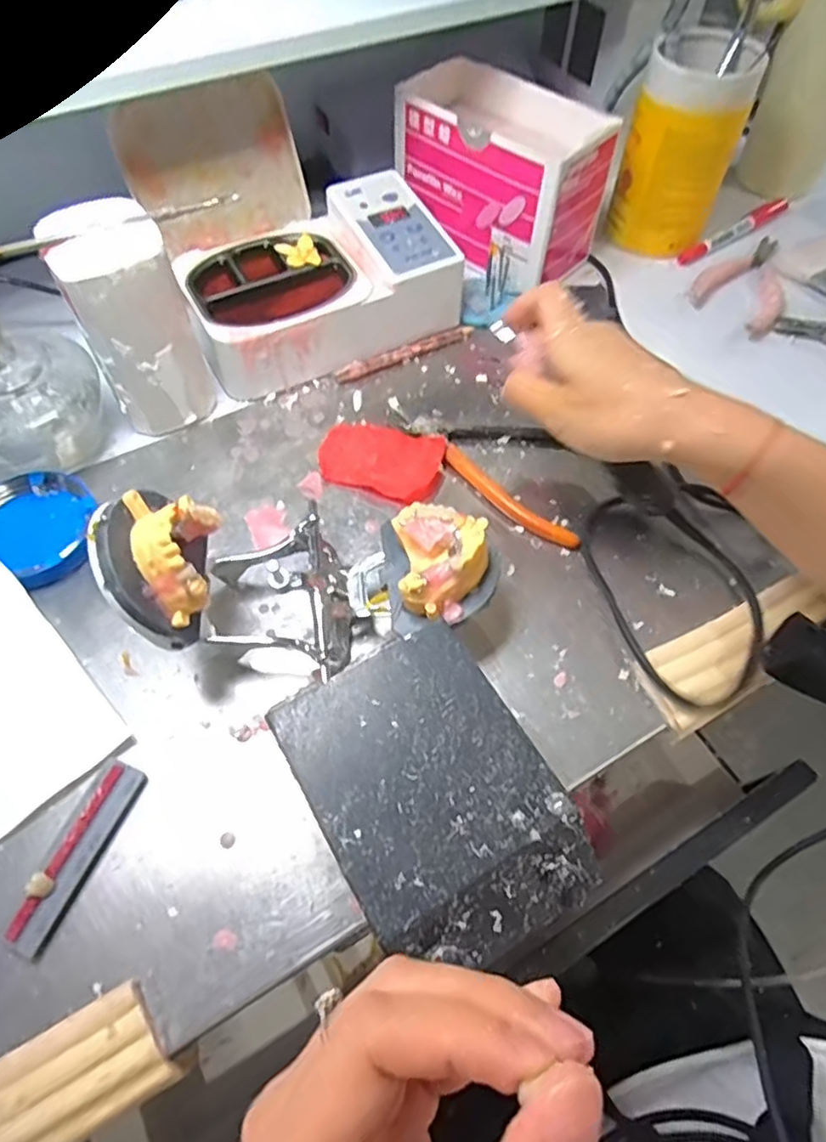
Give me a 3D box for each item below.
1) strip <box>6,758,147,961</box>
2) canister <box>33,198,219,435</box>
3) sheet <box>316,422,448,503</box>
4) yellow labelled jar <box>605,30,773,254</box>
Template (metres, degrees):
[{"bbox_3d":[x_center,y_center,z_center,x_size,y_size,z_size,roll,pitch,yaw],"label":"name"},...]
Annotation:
[{"bbox_3d":[-0.154,0.129,0.286,0.022,0.011,0.082,18,61,9],"label":"strip"},{"bbox_3d":[-0.169,-0.149,0.388,0.060,0.127,0.056,0,60,0],"label":"canister"},{"bbox_3d":[-0.022,-0.074,0.417,0.083,0.010,0.056,17,61,9],"label":"sheet"},{"bbox_3d":[0.215,-0.342,0.502,0.080,0.127,0.081,18,61,9],"label":"yellow labelled jar"}]

